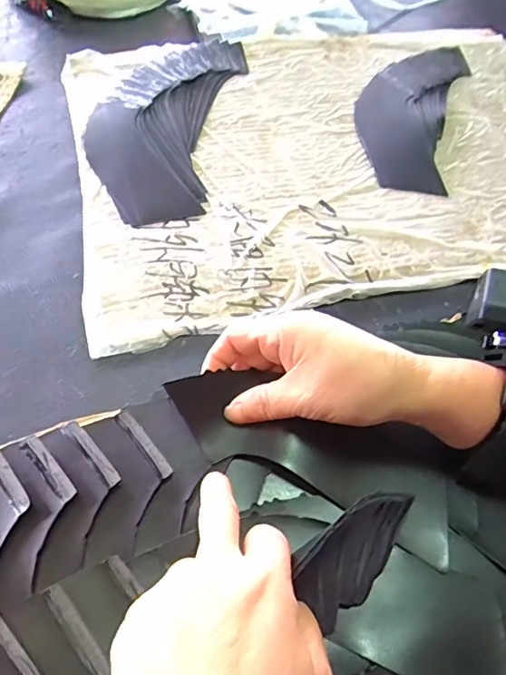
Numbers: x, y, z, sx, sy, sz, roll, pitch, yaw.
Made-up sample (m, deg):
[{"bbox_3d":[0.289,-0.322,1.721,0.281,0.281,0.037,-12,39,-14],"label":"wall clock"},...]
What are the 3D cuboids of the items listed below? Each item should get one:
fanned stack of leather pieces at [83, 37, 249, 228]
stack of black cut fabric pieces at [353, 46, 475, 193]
[{"bbox_3d":[-0.081,-0.201,0.462,0.113,0.022,0.257,9,55,4],"label":"fanned stack of leather pieces"},{"bbox_3d":[0.155,-0.230,0.503,0.093,0.016,0.233,17,56,9],"label":"stack of black cut fabric pieces"}]

